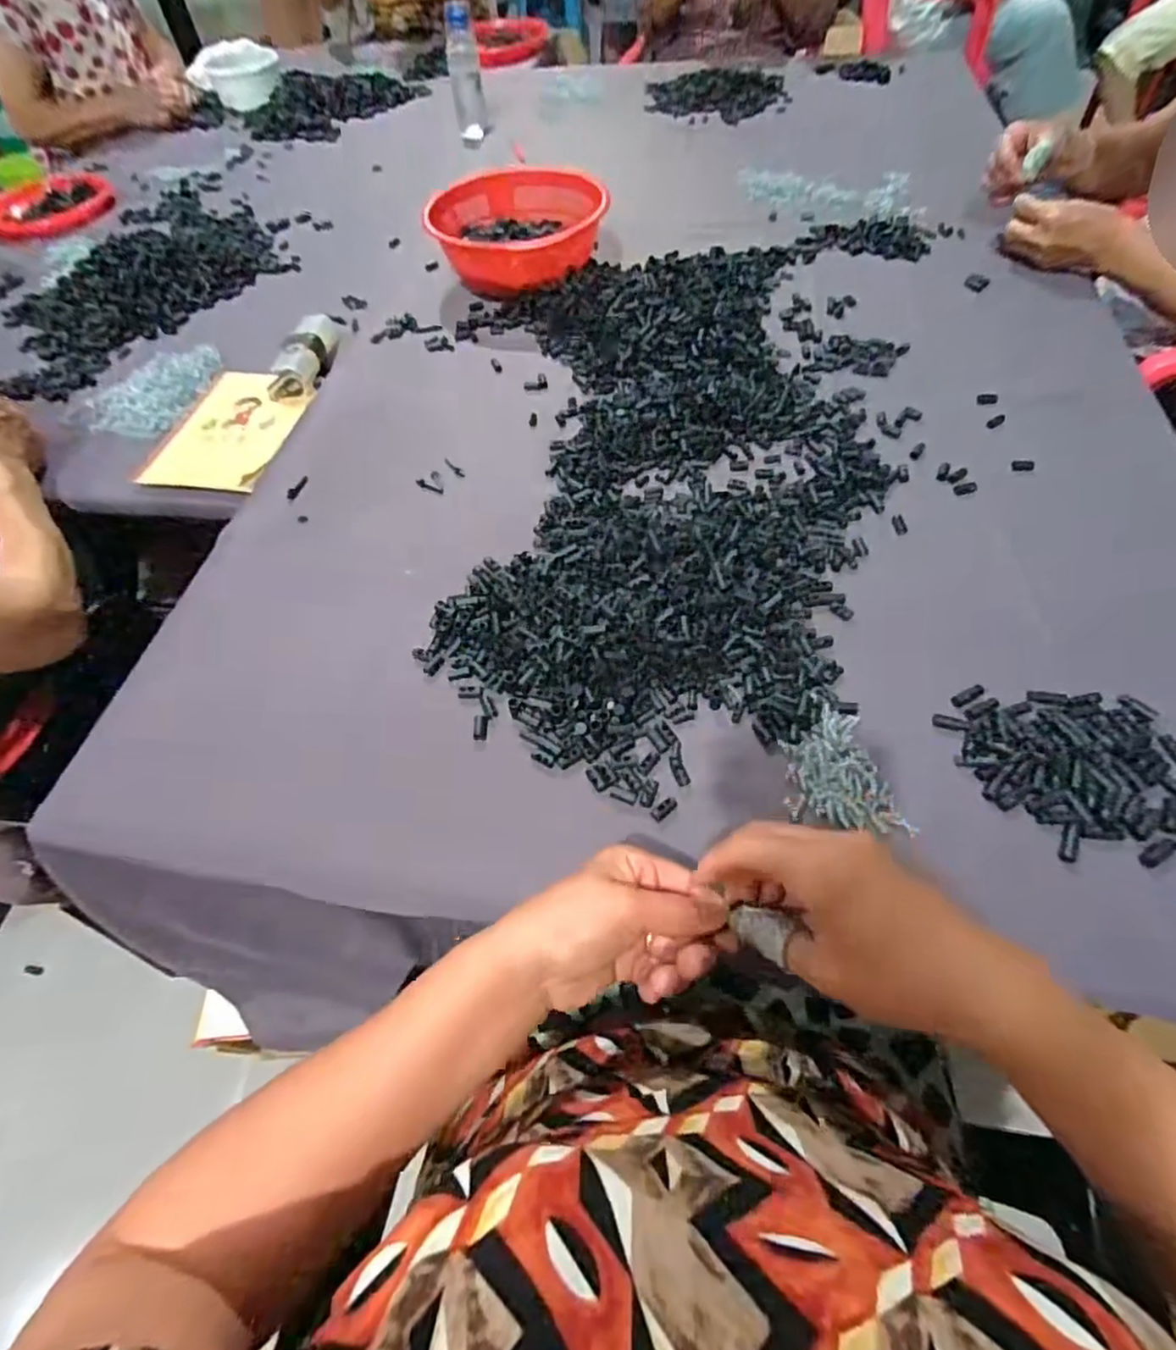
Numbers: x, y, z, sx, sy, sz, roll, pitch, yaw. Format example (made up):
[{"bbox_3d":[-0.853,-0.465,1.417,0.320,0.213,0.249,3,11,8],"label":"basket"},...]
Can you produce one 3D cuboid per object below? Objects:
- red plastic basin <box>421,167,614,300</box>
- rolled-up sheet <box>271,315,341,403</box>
[{"bbox_3d":[-0.087,-0.597,0.894,0.219,0.111,0.178,3,55,7],"label":"red plastic basin"},{"bbox_3d":[-0.346,-0.402,0.811,0.055,0.035,0.183,0,54,5],"label":"rolled-up sheet"}]

